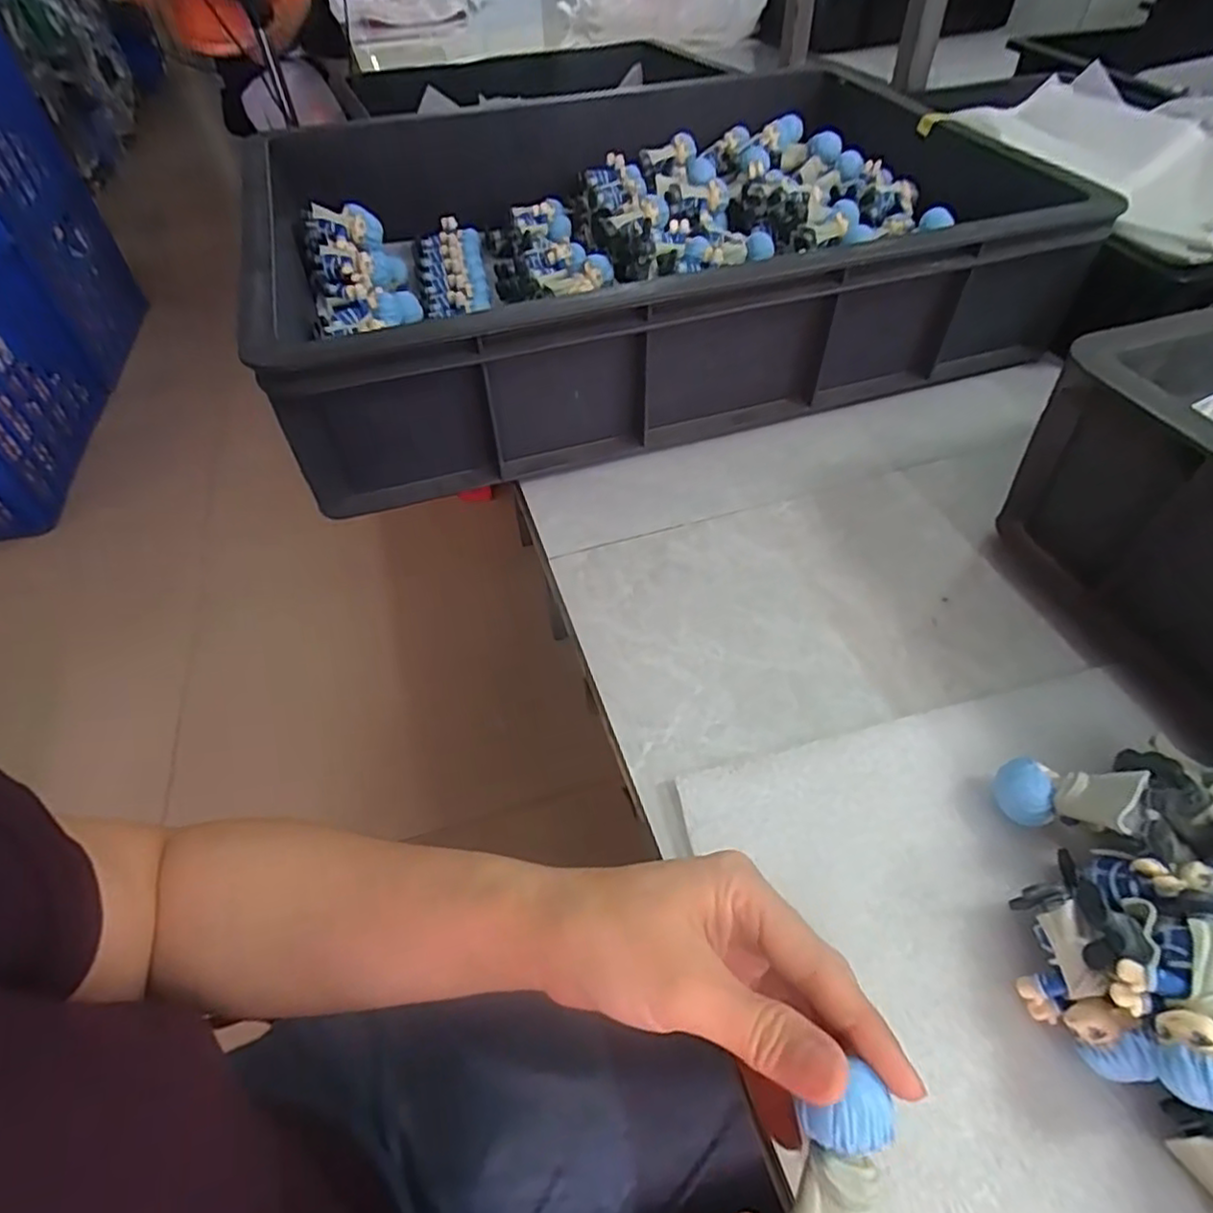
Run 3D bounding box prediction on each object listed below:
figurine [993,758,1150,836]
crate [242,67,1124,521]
[{"bbox_3d":[0.200,0.085,0.285,0.054,0.030,0.024,-11,40,45],"label":"figurine"},{"bbox_3d":[0.021,-0.329,0.559,0.579,0.118,0.406,-16,51,-11],"label":"crate"}]

